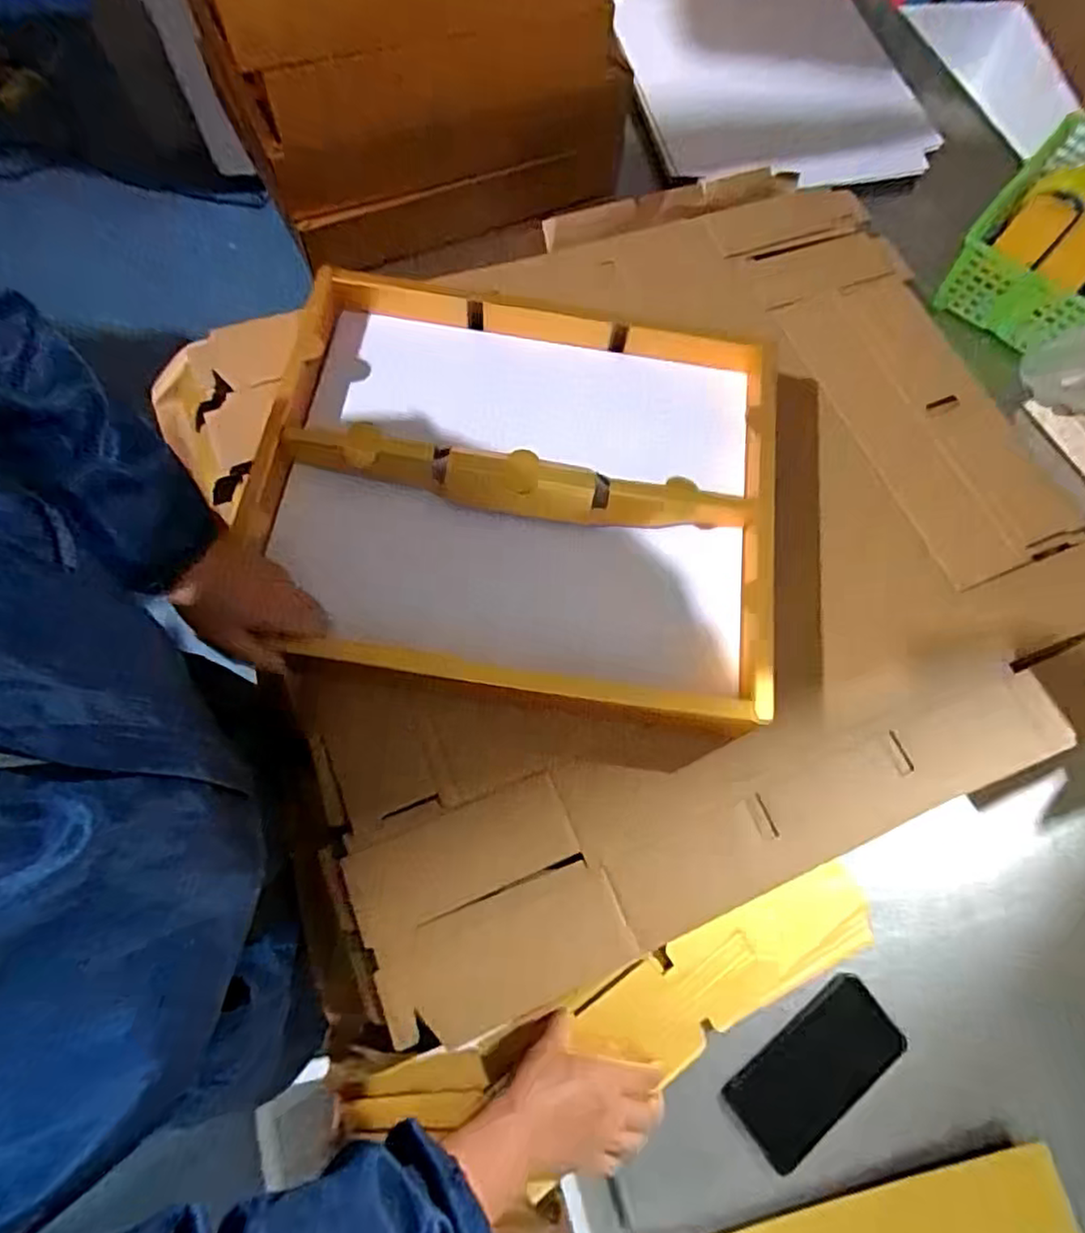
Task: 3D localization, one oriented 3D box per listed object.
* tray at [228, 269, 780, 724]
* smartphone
[{"bbox_3d":[-0.020,-0.113,0.586,0.442,0.085,0.376,9,71,0],"label":"tray"},{"bbox_3d":[0.241,0.397,0.561,0.157,0.015,0.077,-35,76,-13],"label":"smartphone"}]

